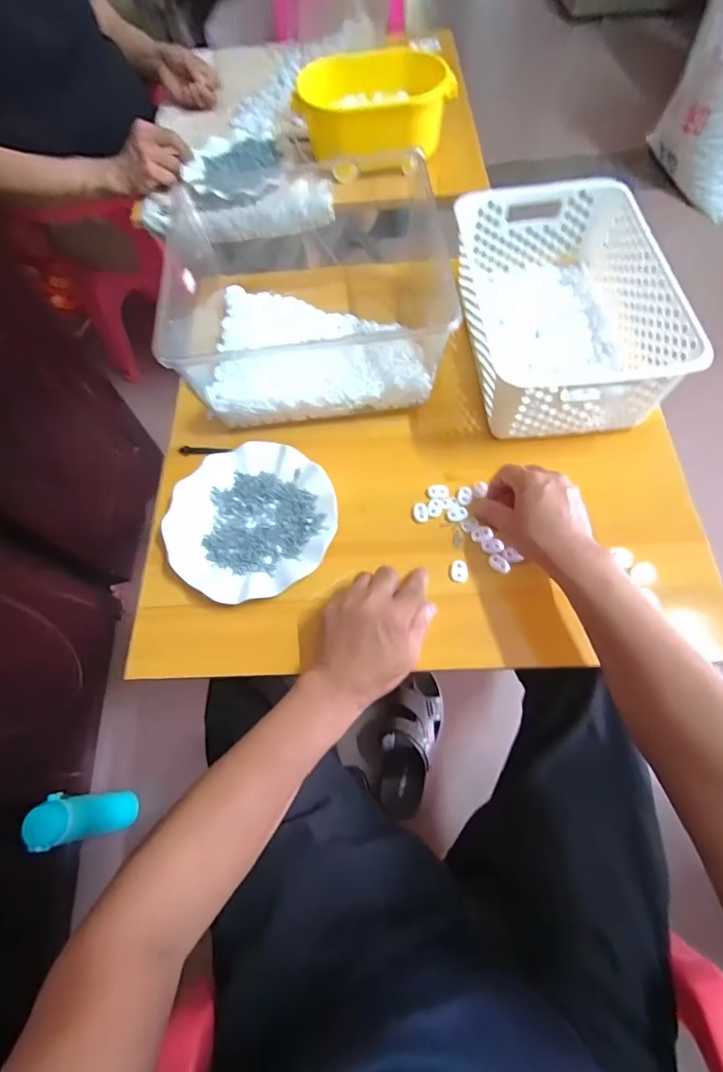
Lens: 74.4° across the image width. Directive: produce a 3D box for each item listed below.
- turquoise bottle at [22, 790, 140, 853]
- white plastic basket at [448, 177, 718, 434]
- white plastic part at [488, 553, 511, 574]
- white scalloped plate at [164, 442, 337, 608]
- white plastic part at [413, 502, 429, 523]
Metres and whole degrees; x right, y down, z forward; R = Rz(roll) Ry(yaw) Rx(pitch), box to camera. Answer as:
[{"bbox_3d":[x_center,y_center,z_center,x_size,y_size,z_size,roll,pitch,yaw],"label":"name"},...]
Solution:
[{"bbox_3d":[-0.436,0.450,0.768,0.072,0.210,0.071,-8,64,0],"label":"turquoise bottle"},{"bbox_3d":[0.230,-0.263,0.568,0.203,0.119,0.301,-5,64,1],"label":"white plastic basket"},{"bbox_3d":[0.144,0.029,0.496,0.024,0.008,0.013,34,71,18],"label":"white plastic part"},{"bbox_3d":[-0.121,-0.019,0.530,0.180,0.023,0.181,-1,64,3],"label":"white scalloped plate"},{"bbox_3d":[0.066,-0.026,0.531,0.016,0.008,0.024,-3,64,2],"label":"white plastic part"}]

